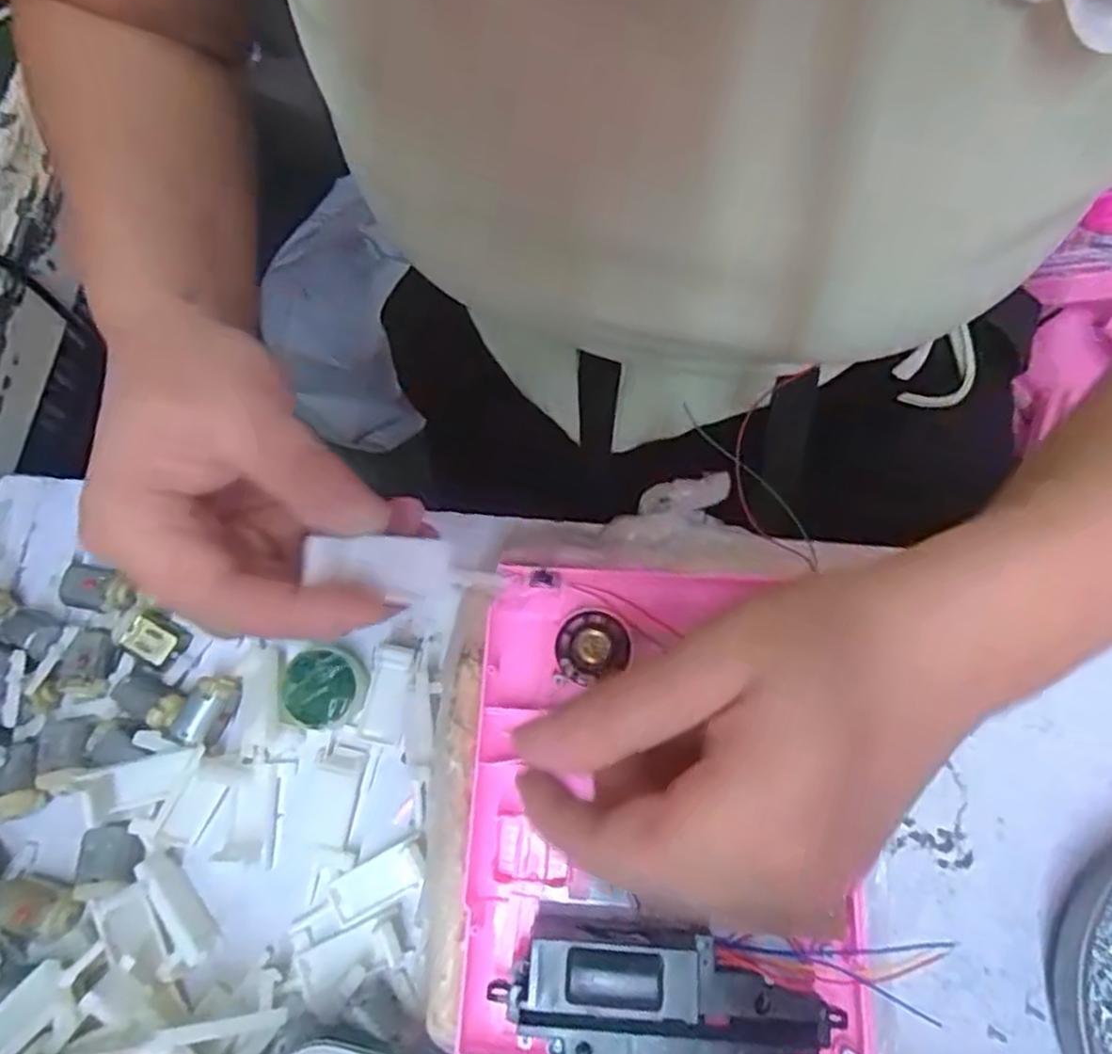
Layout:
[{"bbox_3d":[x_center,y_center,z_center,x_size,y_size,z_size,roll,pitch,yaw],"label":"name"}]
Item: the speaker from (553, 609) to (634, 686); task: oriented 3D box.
[{"bbox_3d":[0.014,0.043,0.275,0.029,0.014,0.026,-21,71,-5],"label":"speaker"}]

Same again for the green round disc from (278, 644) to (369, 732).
[{"bbox_3d":[-0.097,0.066,0.304,0.034,0.012,0.033,-1,70,2],"label":"green round disc"}]

